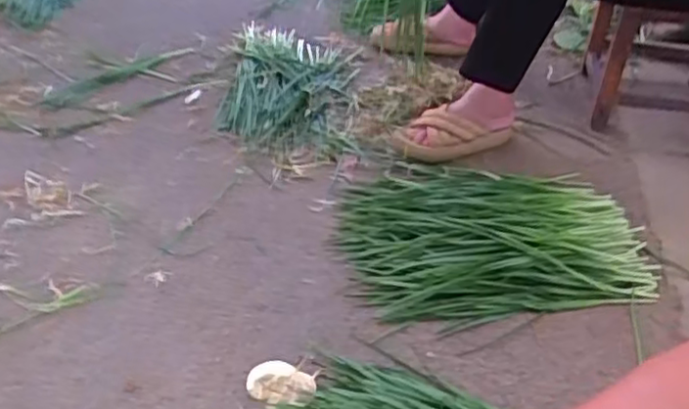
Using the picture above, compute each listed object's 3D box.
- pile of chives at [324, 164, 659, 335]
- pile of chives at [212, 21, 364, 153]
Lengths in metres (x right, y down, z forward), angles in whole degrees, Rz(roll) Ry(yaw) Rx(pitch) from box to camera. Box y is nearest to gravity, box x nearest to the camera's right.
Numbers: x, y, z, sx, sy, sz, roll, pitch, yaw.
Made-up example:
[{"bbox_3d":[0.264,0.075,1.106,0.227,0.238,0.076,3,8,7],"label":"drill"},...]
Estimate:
[{"bbox_3d":[0.233,0.029,1.144,0.486,0.049,0.382,-9,40,-13],"label":"pile of chives"},{"bbox_3d":[-0.124,-0.271,1.506,0.282,0.043,0.529,5,39,4],"label":"pile of chives"}]

